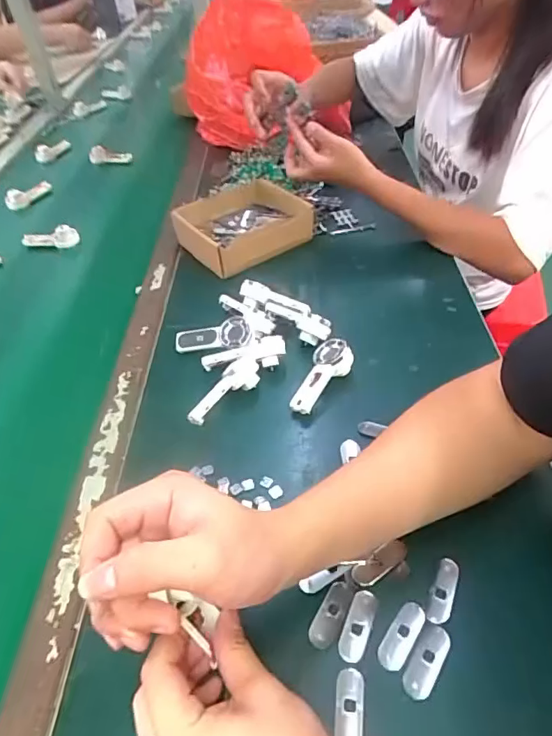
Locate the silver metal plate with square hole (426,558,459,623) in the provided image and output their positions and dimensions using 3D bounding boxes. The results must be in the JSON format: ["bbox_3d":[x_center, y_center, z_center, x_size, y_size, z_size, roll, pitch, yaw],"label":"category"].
[{"bbox_3d":[0.129,0.171,0.384,0.015,0.004,0.053,16,48,22],"label":"silver metal plate with square hole"}]

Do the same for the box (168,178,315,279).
[{"bbox_3d":[-0.049,-0.214,0.755,0.175,0.059,0.147,-33,50,-25],"label":"box"}]

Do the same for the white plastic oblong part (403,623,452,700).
[{"bbox_3d":[0.106,0.204,0.349,0.019,0.004,0.051,25,52,28],"label":"white plastic oblong part"}]

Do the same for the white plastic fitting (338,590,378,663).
[{"bbox_3d":[0.060,0.188,0.368,0.019,0.004,0.049,14,48,20],"label":"white plastic fitting"}]

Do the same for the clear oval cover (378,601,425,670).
[{"bbox_3d":[0.091,0.192,0.361,0.019,0.004,0.050,27,53,30],"label":"clear oval cover"}]

